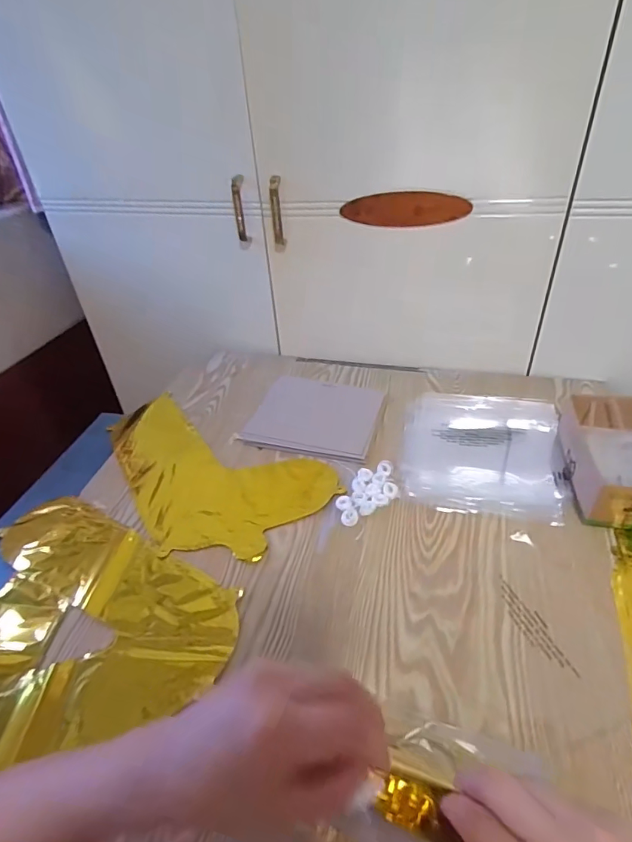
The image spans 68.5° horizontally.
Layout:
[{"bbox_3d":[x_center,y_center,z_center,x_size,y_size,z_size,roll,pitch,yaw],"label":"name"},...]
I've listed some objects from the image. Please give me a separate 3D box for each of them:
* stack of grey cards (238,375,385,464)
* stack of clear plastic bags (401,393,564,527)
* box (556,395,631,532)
[{"bbox_3d":[0.000,-0.012,0.744,0.194,0.007,0.175,9,40,17],"label":"stack of grey cards"},{"bbox_3d":[0.239,0.039,0.674,0.215,0.016,0.261,6,39,13],"label":"stack of clear plastic bags"},{"bbox_3d":[0.392,0.050,0.584,0.123,0.068,0.179,5,39,12],"label":"box"}]

